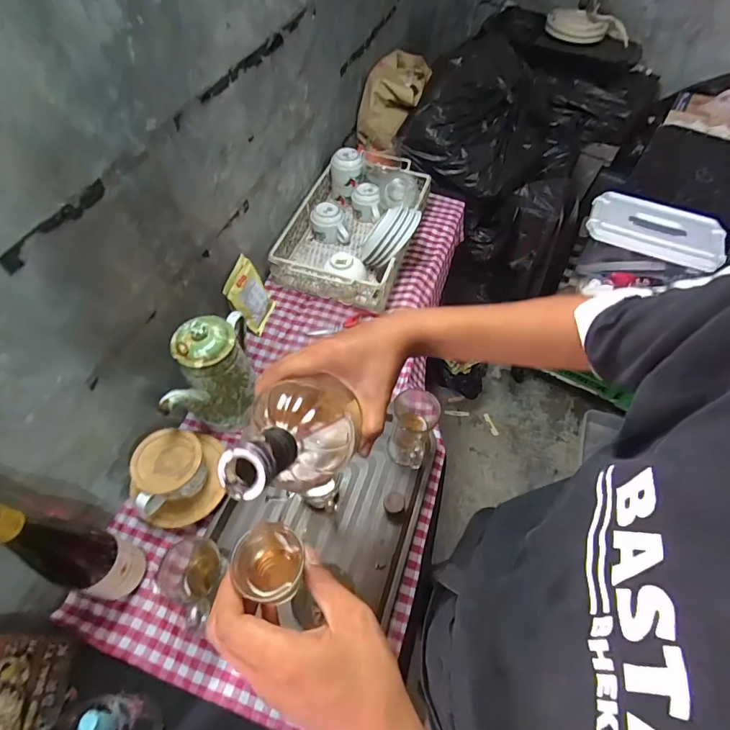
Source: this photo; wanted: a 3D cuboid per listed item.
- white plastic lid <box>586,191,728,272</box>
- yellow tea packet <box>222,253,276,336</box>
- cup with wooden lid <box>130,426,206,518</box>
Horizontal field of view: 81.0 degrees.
[{"bbox_3d":[0.932,-0.442,1.378,0.395,0.064,0.248,19,57,11],"label":"white plastic lid"},{"bbox_3d":[-0.226,-0.139,0.851,0.016,0.130,0.098,2,54,32],"label":"yellow tea packet"},{"bbox_3d":[-0.298,0.165,0.665,0.100,0.082,0.099,1,55,-2],"label":"cup with wooden lid"}]

